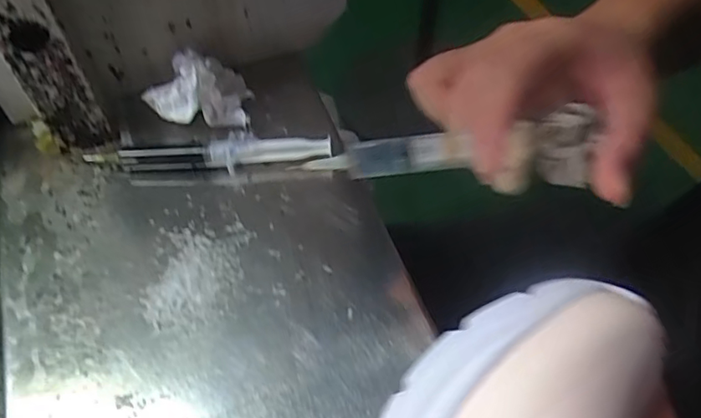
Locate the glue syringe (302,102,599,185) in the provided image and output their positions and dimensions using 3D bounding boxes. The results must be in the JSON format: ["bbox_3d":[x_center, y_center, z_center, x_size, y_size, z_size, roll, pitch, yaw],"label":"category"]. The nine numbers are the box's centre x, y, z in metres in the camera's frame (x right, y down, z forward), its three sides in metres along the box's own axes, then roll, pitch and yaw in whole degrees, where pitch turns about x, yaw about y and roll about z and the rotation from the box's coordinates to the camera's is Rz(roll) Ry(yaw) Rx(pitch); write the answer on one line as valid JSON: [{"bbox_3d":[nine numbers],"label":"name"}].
[{"bbox_3d":[0.044,-0.025,0.260,0.125,0.019,0.025,-3,56,9],"label":"glue syringe"}]

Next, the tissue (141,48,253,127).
[{"bbox_3d":[-0.110,-0.083,0.415,0.071,0.050,0.042,-10,56,-6],"label":"tissue"}]

